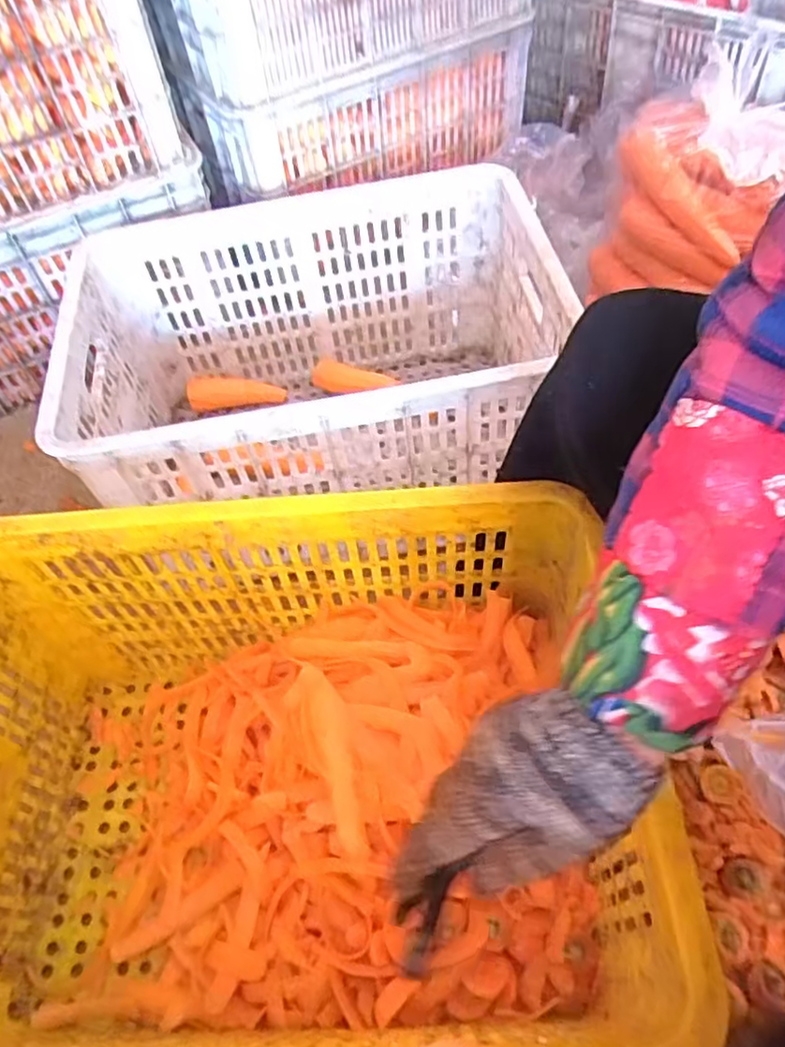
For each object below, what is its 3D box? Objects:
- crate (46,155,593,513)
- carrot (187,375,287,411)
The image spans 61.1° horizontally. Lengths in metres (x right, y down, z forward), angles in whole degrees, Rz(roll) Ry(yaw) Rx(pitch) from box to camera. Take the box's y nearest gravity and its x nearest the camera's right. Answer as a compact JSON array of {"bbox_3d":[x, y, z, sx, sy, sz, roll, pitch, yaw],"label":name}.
[{"bbox_3d":[-0.078,-0.174,0.807,0.506,0.275,0.363,-10,55,-2],"label":"crate"},{"bbox_3d":[-0.225,-0.191,0.965,0.136,0.045,0.035,-2,54,-12],"label":"carrot"}]

